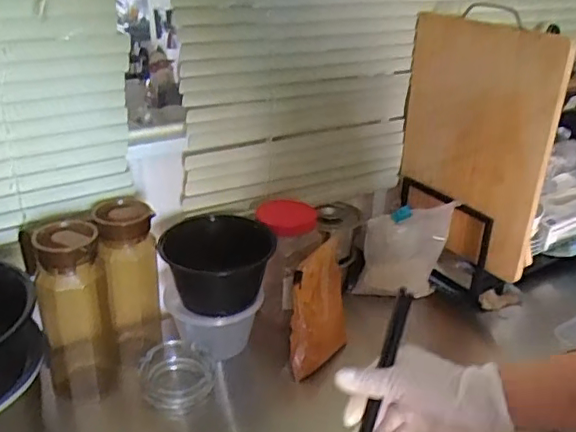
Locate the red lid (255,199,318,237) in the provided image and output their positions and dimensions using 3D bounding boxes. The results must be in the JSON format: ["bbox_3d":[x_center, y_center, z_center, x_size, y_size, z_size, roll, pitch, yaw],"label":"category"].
[{"bbox_3d":[-0.001,-0.001,0.890,0.087,0.025,0.085,1,26,-1],"label":"red lid"}]

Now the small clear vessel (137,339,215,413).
[{"bbox_3d":[-0.155,0.231,0.810,0.096,0.064,0.096,1,26,-1],"label":"small clear vessel"}]

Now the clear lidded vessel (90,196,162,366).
[{"bbox_3d":[-0.224,0.099,0.813,0.076,0.249,0.087,-3,27,-9],"label":"clear lidded vessel"}]

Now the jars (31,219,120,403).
[{"bbox_3d":[-0.277,0.134,0.748,0.082,0.257,0.077,-9,28,-20],"label":"jars"}]

